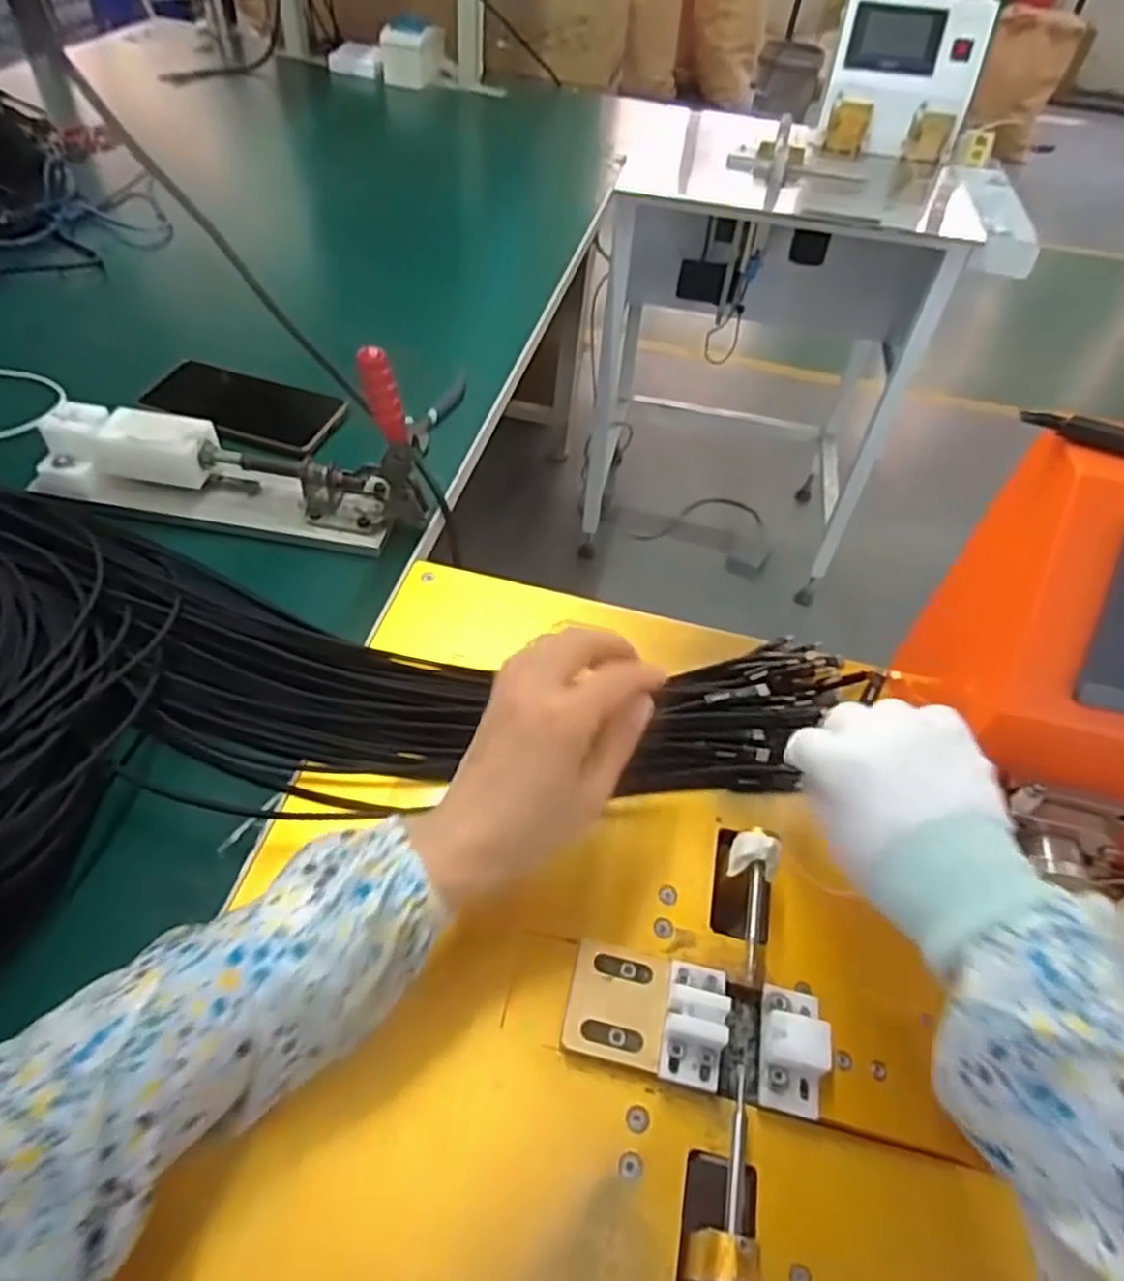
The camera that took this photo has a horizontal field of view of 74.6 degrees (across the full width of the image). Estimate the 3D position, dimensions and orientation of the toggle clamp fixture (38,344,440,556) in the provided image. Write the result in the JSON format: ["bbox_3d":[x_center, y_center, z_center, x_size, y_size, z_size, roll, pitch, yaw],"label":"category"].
[{"bbox_3d":[-0.229,-0.139,0.512,0.292,0.120,0.059,8,49,1],"label":"toggle clamp fixture"}]

